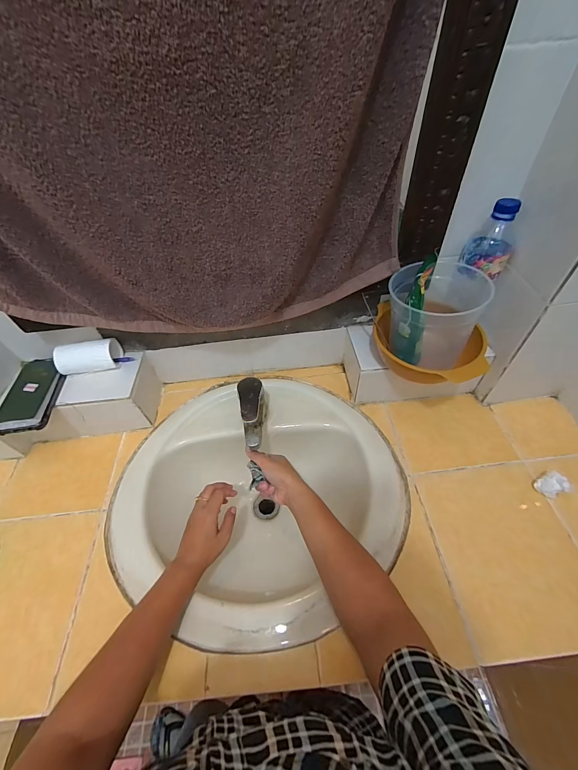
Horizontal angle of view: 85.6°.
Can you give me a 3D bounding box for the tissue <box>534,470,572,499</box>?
[{"bbox_3d":[0.422,0.160,0.500,0.032,0.037,0.036,-24,53,-13],"label":"tissue"}]

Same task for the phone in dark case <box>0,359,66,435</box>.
[{"bbox_3d":[-0.470,0.016,0.568,0.095,0.020,0.149,-9,58,0],"label":"phone in dark case"}]

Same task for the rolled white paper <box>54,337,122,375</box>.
[{"bbox_3d":[-0.382,-0.056,0.598,0.102,0.055,0.059,-8,51,-1],"label":"rolled white paper"}]

